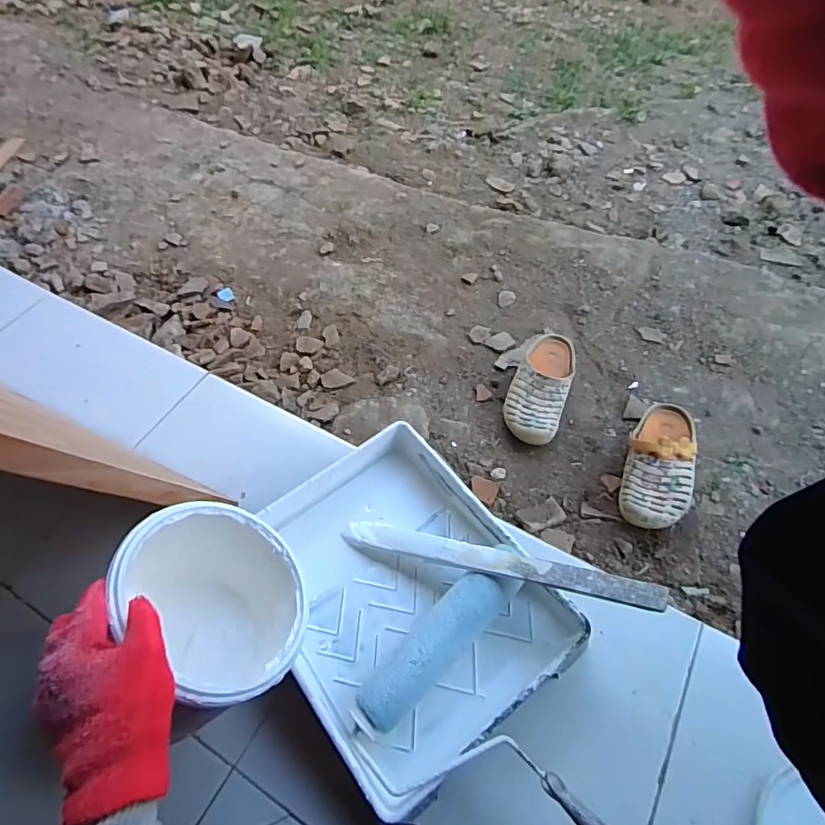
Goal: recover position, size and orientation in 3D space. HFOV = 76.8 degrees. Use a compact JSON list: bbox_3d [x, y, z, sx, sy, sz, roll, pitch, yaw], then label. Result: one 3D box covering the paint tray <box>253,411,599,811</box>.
[{"bbox_3d":[-0.015,0.211,0.618,0.282,0.066,0.357,-35,63,-17],"label":"paint tray"}]

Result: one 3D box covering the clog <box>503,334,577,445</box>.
[{"bbox_3d":[0.230,-0.048,0.937,0.100,0.068,0.241,17,60,13],"label":"clog"}]

